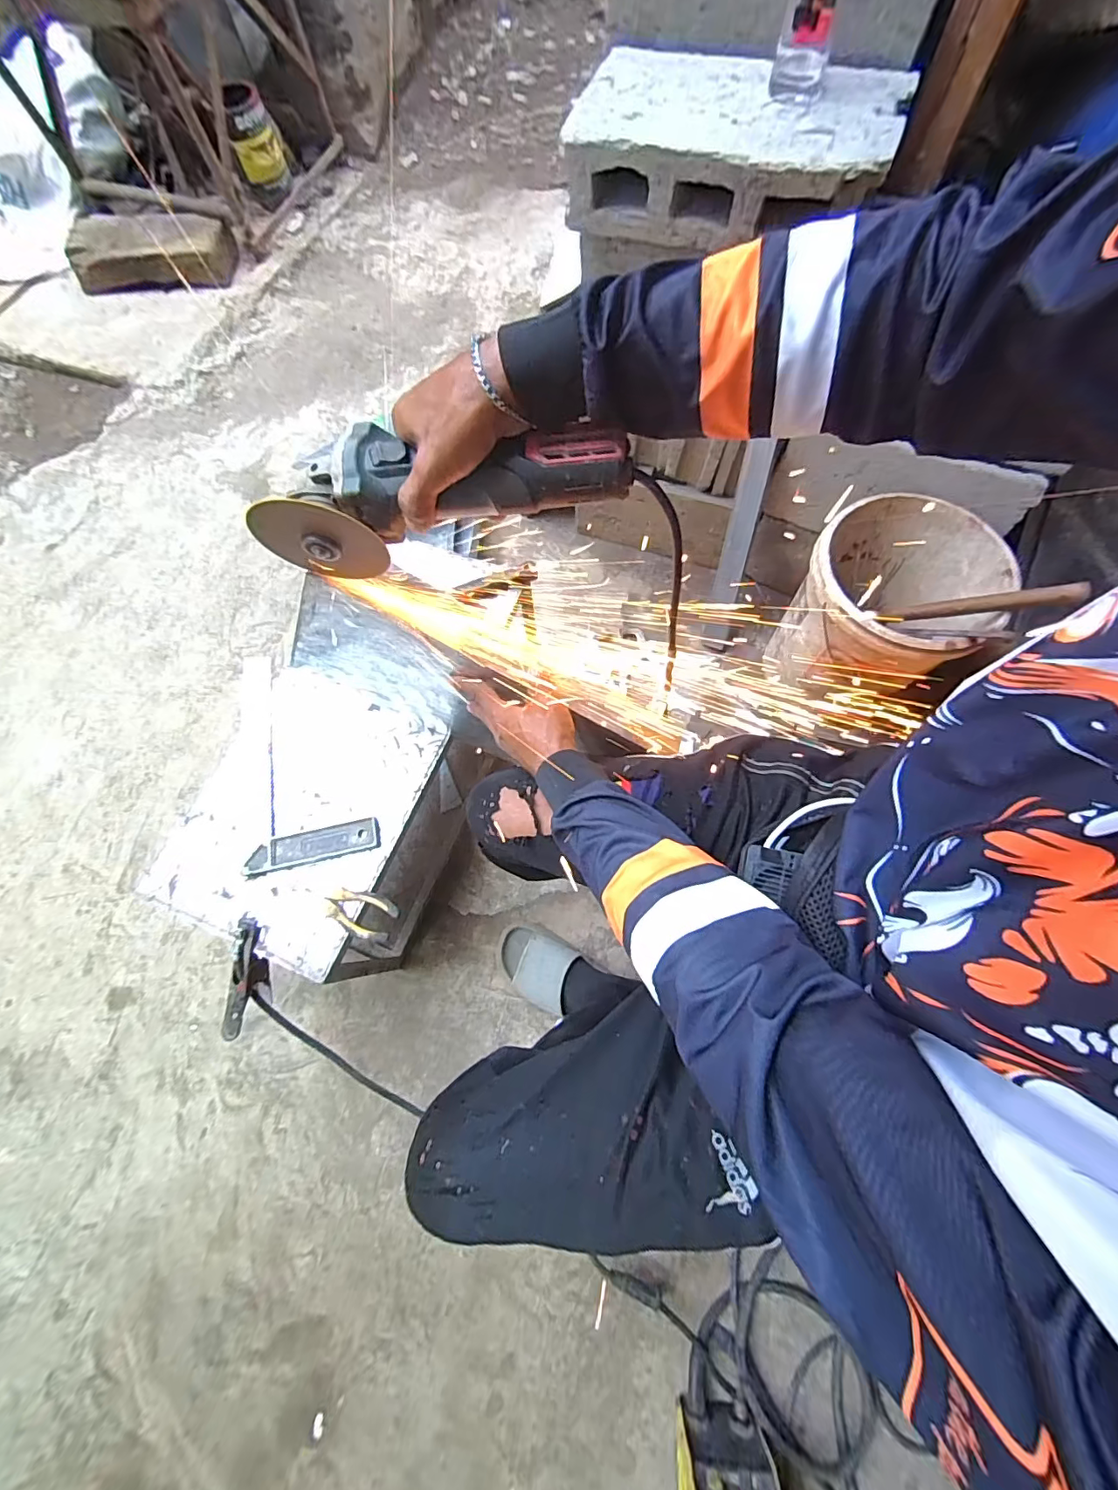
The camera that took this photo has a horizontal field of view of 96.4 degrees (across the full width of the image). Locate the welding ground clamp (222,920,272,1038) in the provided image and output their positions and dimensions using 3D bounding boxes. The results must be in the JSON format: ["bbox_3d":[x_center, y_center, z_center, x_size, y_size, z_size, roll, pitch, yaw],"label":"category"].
[{"bbox_3d":[-0.411,0.306,0.670,0.034,0.062,0.153,11,100,4],"label":"welding ground clamp"}]

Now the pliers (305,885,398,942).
[{"bbox_3d":[-0.273,0.213,0.649,0.123,0.019,0.053,14,70,6],"label":"pliers"}]

